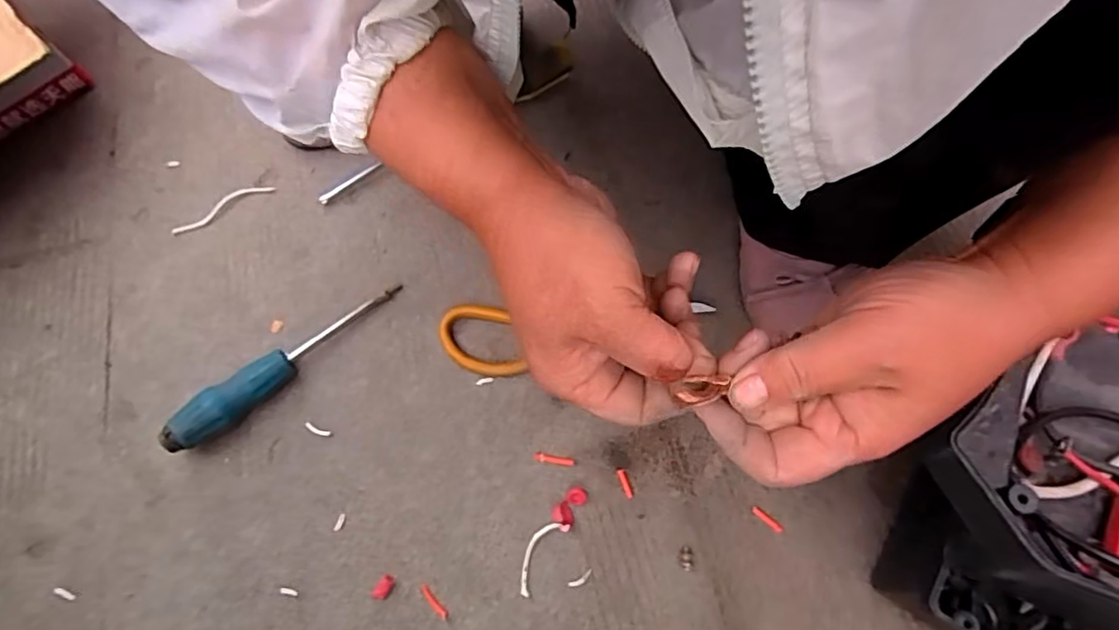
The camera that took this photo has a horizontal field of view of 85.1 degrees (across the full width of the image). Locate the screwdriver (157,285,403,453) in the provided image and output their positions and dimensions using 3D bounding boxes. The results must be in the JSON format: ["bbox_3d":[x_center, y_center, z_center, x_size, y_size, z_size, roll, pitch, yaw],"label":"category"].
[{"bbox_3d":[-0.201,0.036,0.454,0.189,0.032,0.030,-39,72,-14],"label":"screwdriver"}]

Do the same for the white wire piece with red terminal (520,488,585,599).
[{"bbox_3d":[-0.007,0.150,0.411,0.018,0.015,0.077,33,71,14],"label":"white wire piece with red terminal"}]

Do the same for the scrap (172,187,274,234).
[{"bbox_3d":[-0.292,-0.096,0.527,0.089,0.006,0.022,-28,69,-10],"label":"scrap"}]

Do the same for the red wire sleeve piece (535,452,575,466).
[{"bbox_3d":[-0.004,0.103,0.437,0.029,0.004,0.006,7,67,4],"label":"red wire sleeve piece"}]

